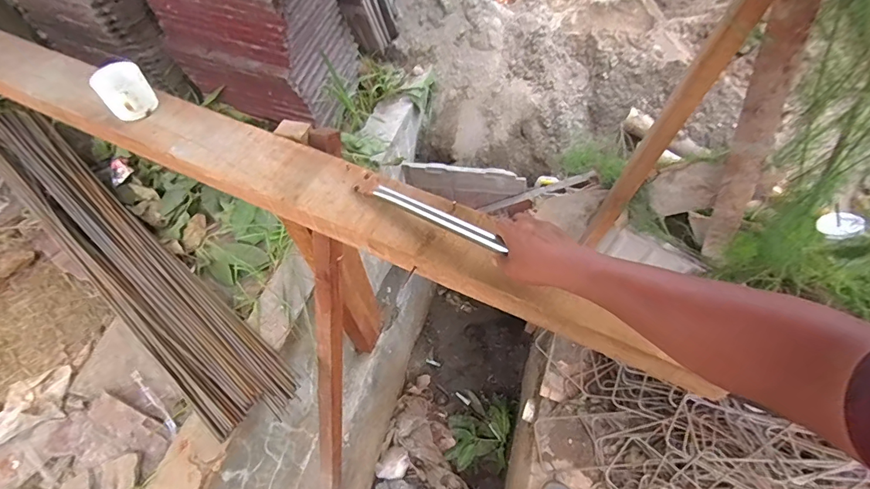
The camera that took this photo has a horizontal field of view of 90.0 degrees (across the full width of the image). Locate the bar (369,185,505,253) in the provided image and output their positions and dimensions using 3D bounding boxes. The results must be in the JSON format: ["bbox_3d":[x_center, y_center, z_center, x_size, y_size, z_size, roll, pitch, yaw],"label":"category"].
[{"bbox_3d":[0.002,-0.040,0.625,0.220,0.017,0.018,27,62,23],"label":"bar"}]

